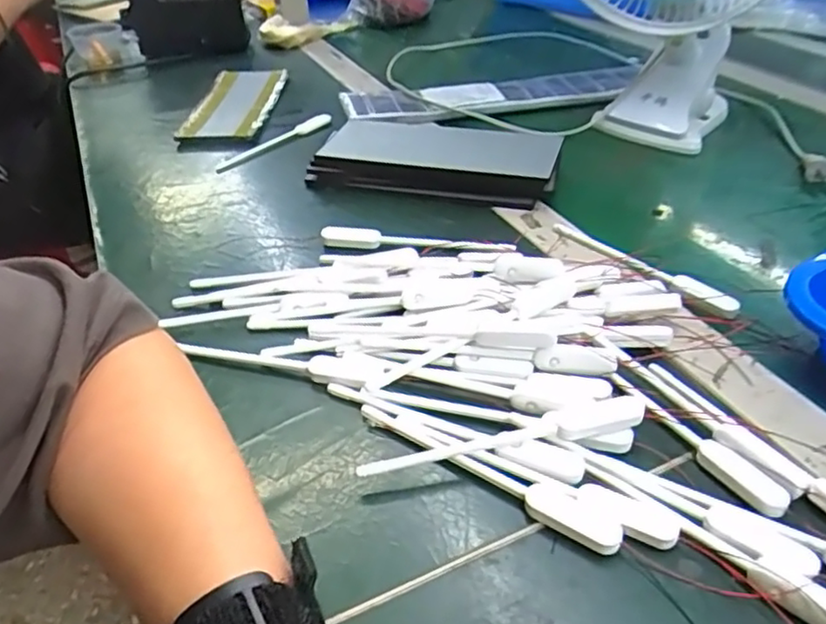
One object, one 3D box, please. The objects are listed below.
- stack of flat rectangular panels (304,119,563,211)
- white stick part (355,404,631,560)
[{"bbox_3d":[0.021,-0.140,0.587,0.207,0.034,0.105,9,40,15],"label":"stack of flat rectangular panels"},{"bbox_3d":[0.032,0.077,0.322,0.144,0.006,0.016,23,45,28],"label":"white stick part"}]

